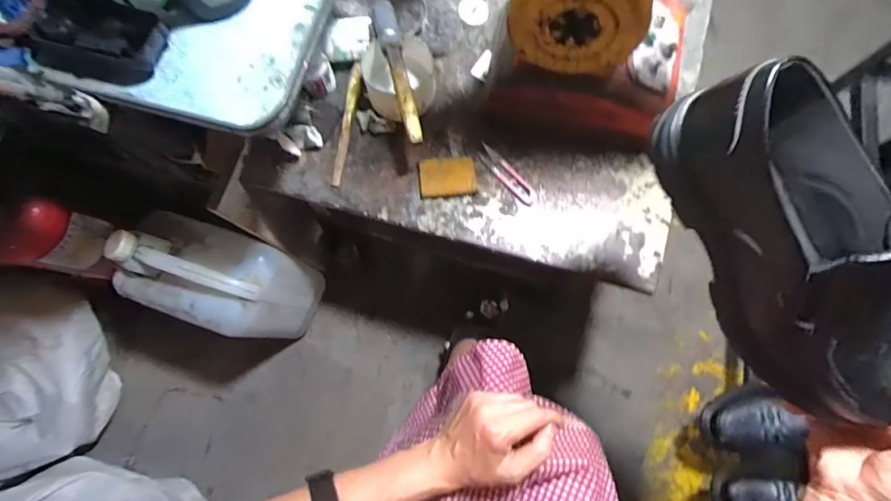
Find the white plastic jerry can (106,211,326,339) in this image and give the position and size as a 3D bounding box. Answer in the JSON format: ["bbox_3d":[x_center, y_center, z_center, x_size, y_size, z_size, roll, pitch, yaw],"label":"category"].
[{"bbox_3d":[-0.373,0.057,0.751,0.217,0.303,0.150,21,80,6],"label":"white plastic jerry can"}]

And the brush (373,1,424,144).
[{"bbox_3d":[-0.056,-0.213,0.513,0.026,0.024,0.181,-14,78,-1],"label":"brush"}]

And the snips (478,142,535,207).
[{"bbox_3d":[0.080,-0.099,0.559,0.023,0.004,0.099,-41,80,-7],"label":"snips"}]

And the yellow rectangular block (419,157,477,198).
[{"bbox_3d":[0.003,-0.096,0.558,0.072,0.004,0.052,-5,78,0],"label":"yellow rectangular block"}]

